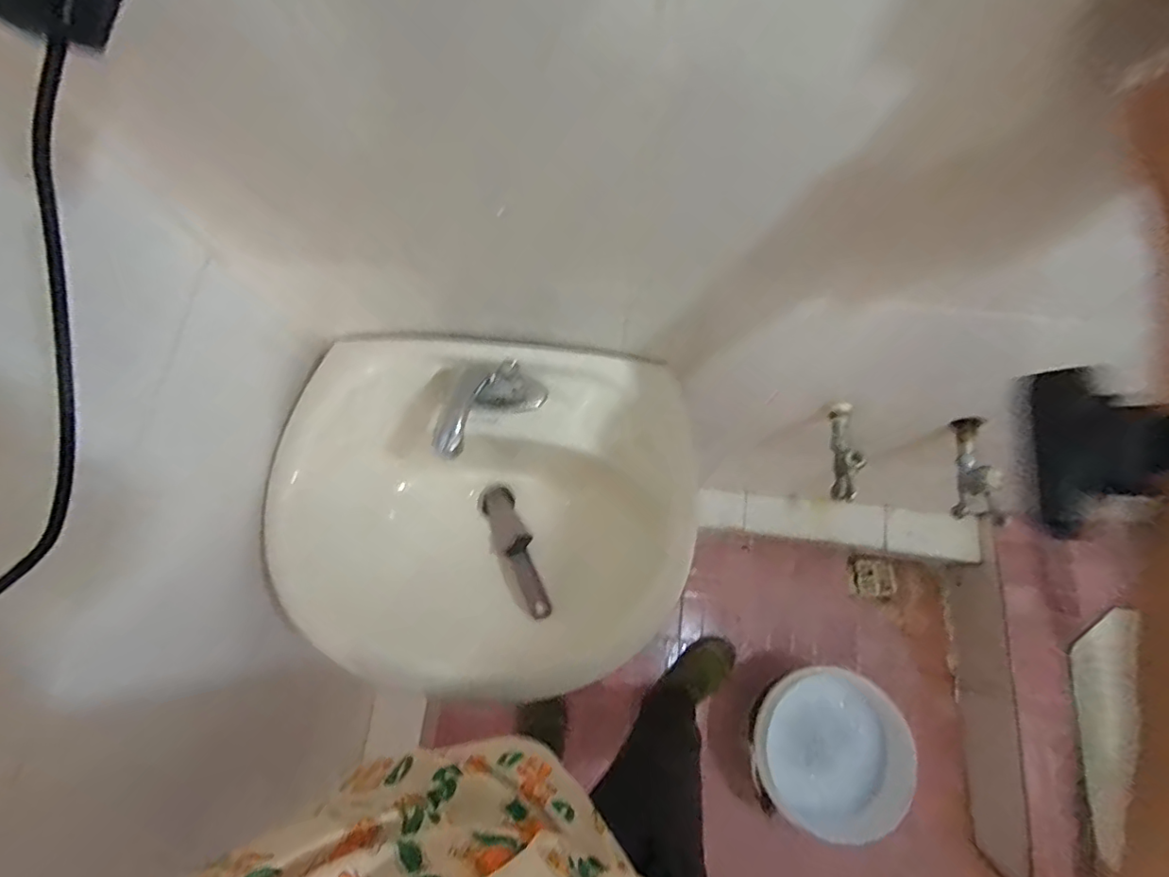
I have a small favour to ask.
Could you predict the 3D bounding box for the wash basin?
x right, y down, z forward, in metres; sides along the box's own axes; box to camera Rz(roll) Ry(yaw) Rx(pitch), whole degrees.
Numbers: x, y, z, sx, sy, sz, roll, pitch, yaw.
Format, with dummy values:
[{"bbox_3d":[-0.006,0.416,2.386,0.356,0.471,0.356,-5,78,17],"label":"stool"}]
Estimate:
[{"bbox_3d":[-0.124,0.089,0.670,0.461,0.154,0.374,7,74,1],"label":"wash basin"}]

